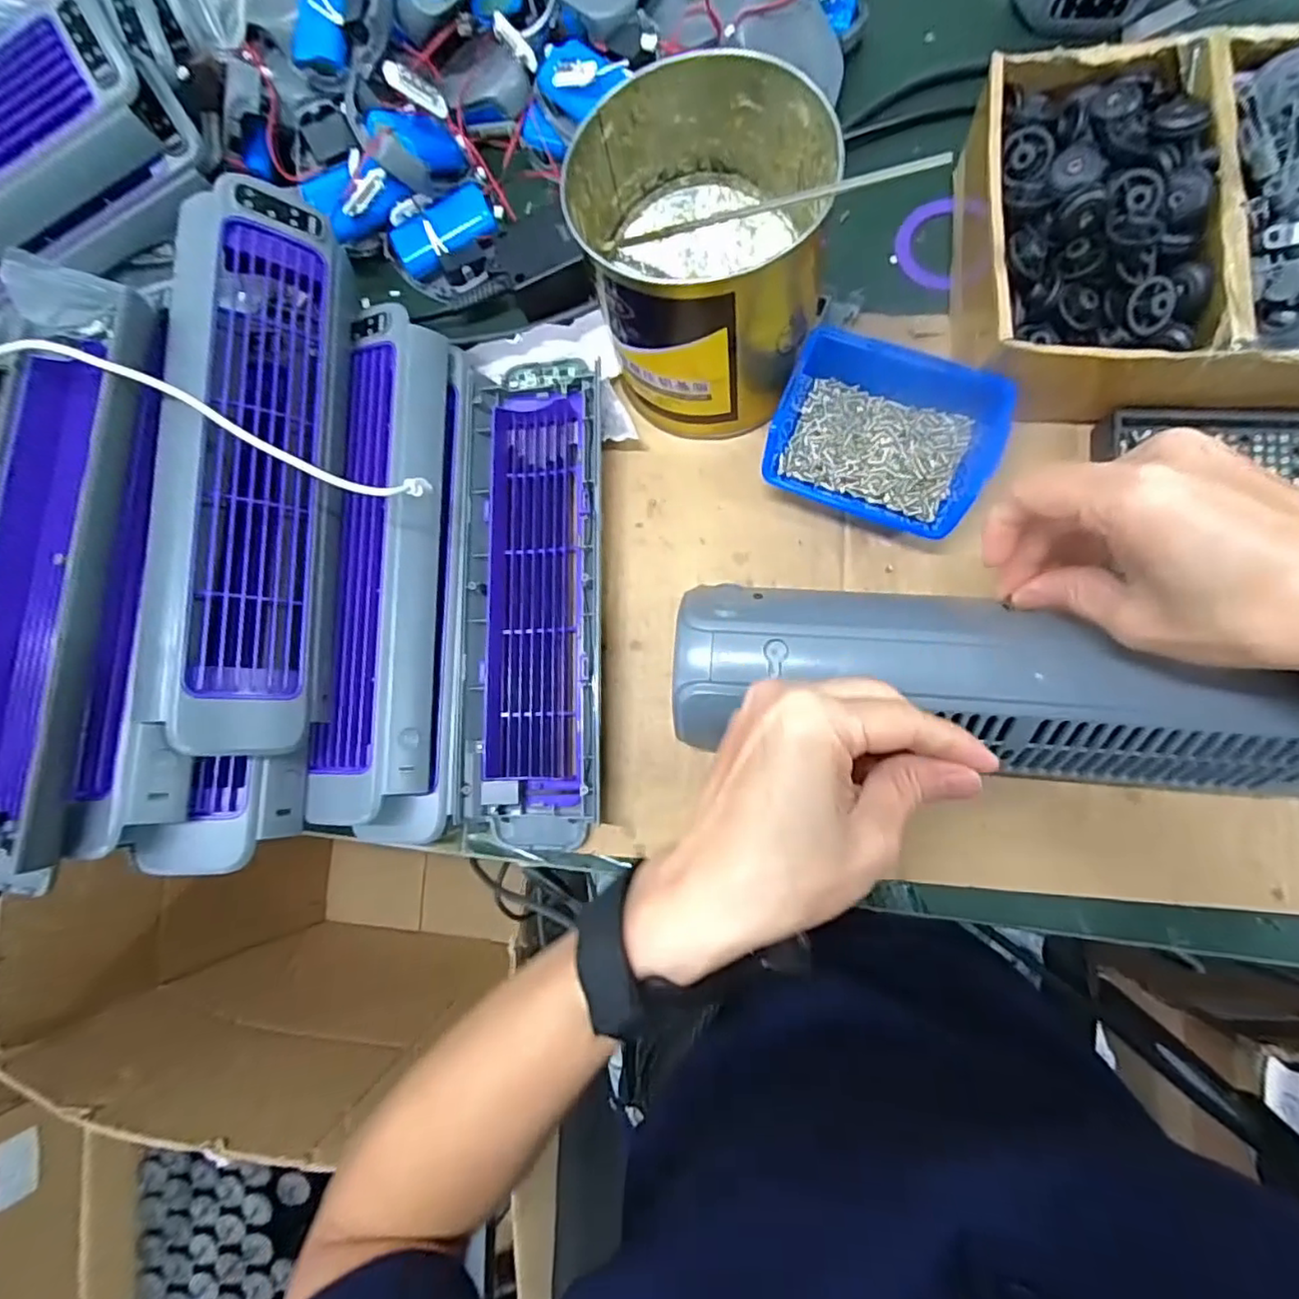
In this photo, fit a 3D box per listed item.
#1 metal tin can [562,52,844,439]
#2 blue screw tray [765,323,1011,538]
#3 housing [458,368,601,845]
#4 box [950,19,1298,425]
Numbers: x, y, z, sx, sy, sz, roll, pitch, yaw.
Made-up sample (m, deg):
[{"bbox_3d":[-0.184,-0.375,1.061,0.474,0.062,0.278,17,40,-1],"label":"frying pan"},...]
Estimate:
[{"bbox_3d":[0.028,-0.199,0.331,0.119,0.106,0.130,-1,82,7],"label":"metal tin can"},{"bbox_3d":[0.126,-0.116,0.345,0.114,0.043,0.086,24,86,10],"label":"blue screw tray"},{"bbox_3d":[-0.066,-0.034,0.370,0.081,0.029,0.291,-1,82,7],"label":"housing"},{"bbox_3d":[0.273,-0.210,0.320,0.215,0.070,0.186,2,82,8],"label":"box"}]

